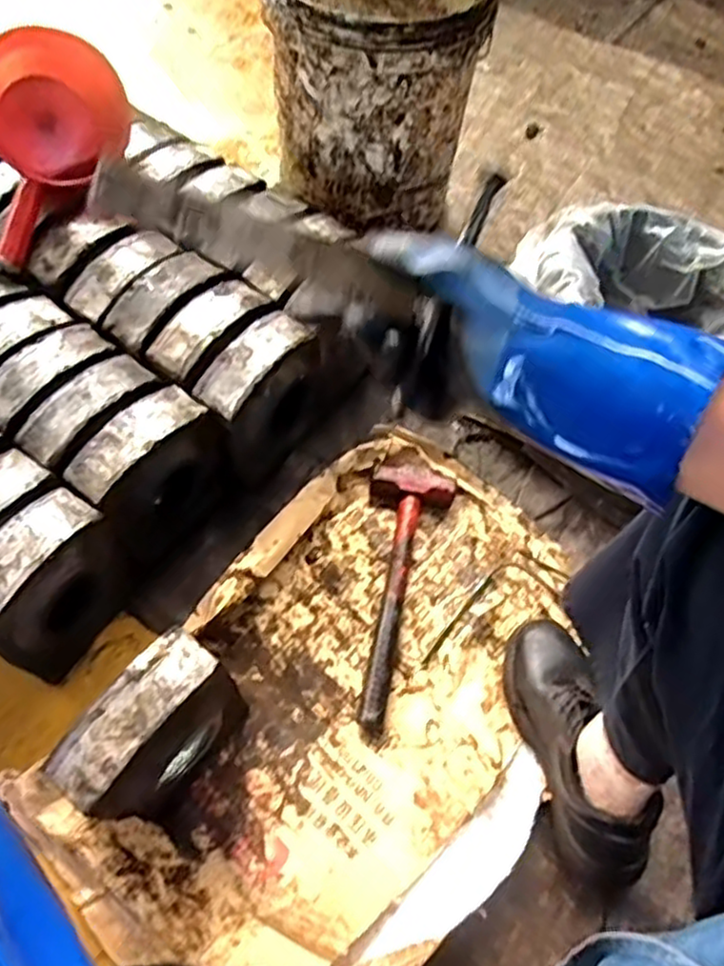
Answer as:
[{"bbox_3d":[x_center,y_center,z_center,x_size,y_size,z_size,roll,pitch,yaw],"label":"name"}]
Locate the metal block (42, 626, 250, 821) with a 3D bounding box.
[{"bbox_3d":[-0.188,0.236,0.650,0.079,0.173,0.152,37,65,16],"label":"metal block"}]

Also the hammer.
[{"bbox_3d":[0.038,0.121,0.815,0.098,0.036,0.326,11,60,3],"label":"hammer"}]

